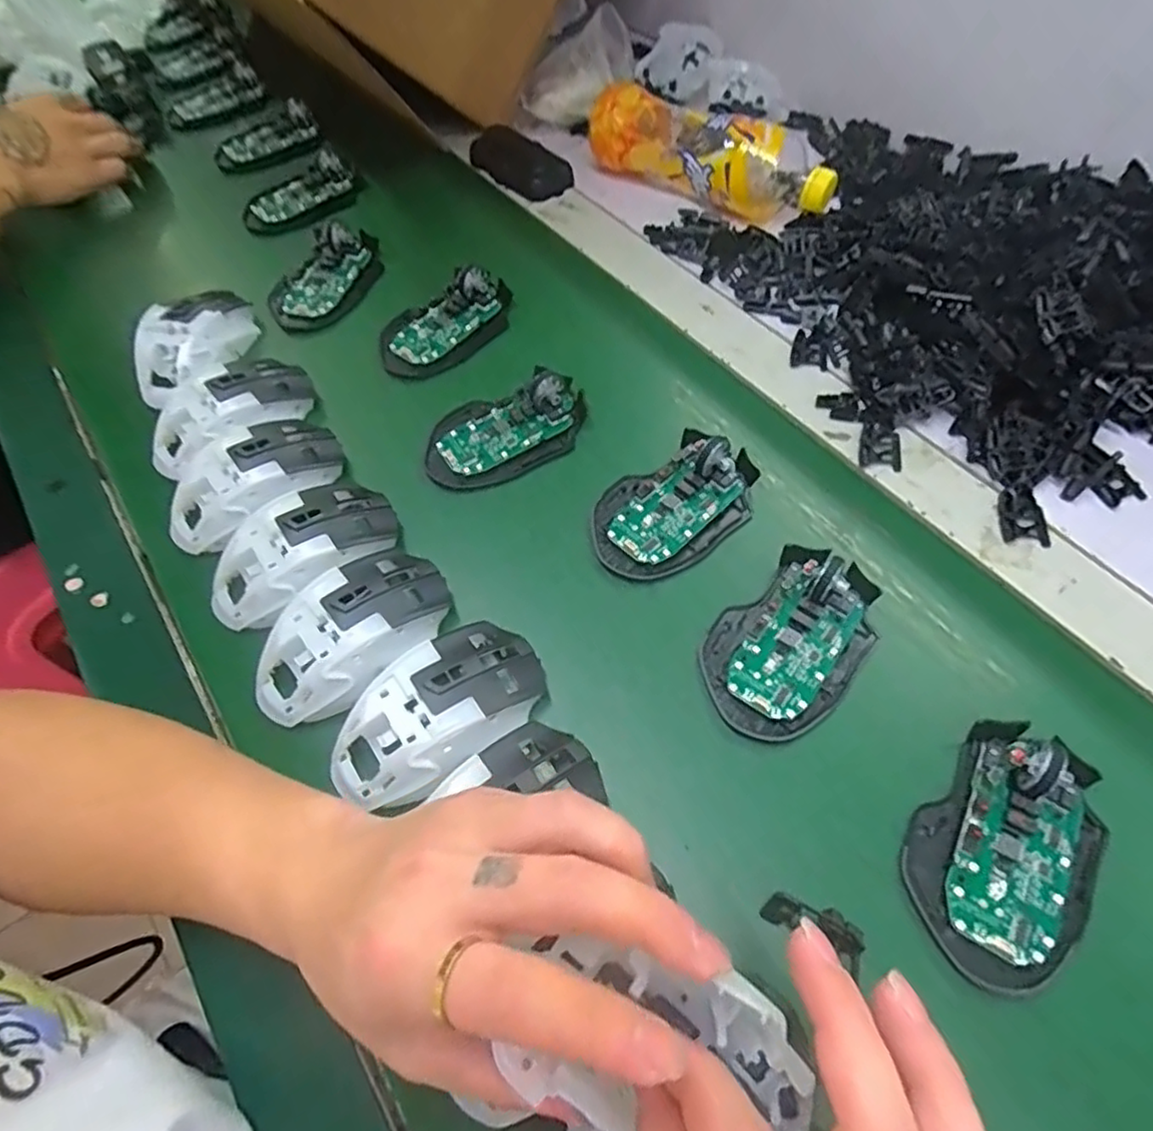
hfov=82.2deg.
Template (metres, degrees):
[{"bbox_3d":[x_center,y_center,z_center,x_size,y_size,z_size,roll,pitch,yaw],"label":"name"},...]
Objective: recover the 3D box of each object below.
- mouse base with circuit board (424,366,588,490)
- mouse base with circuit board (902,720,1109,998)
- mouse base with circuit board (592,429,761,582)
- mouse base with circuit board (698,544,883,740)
[{"bbox_3d":[-0.048,-0.096,0.451,0.114,0.030,0.066,-18,59,-8],"label":"mouse base with circuit board"},{"bbox_3d":[0.199,0.127,0.298,0.072,0.028,0.111,37,67,22],"label":"mouse base with circuit board"},{"bbox_3d":[0.062,-0.042,0.412,0.114,0.029,0.071,-31,62,-15],"label":"mouse base with circuit board"},{"bbox_3d":[0.117,0.037,0.357,0.072,0.029,0.112,33,66,21],"label":"mouse base with circuit board"}]

